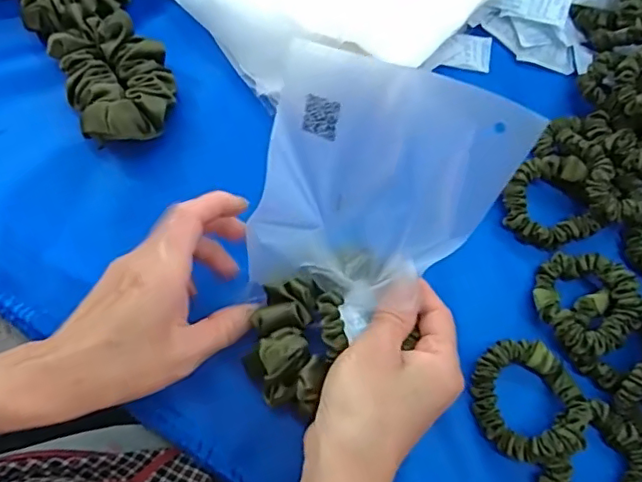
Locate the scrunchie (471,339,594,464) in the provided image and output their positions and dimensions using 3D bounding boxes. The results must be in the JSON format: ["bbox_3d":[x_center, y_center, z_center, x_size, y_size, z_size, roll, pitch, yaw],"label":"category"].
[{"bbox_3d":[0.122,0.092,0.330,0.059,0.022,0.068,-2,71,-1],"label":"scrunchie"}]

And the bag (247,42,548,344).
[{"bbox_3d":[0.027,-0.019,0.299,0.127,0.147,0.040,15,28,2],"label":"bag"}]

